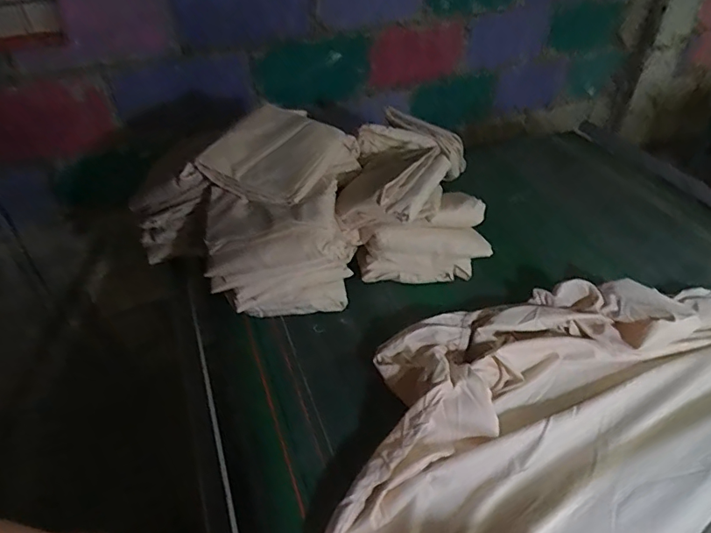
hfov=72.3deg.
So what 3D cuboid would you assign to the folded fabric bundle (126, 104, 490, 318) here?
[{"bbox_3d":[-0.039,-0.120,0.979,0.742,0.234,0.351,-14,41,-16],"label":"folded fabric bundle"}]

